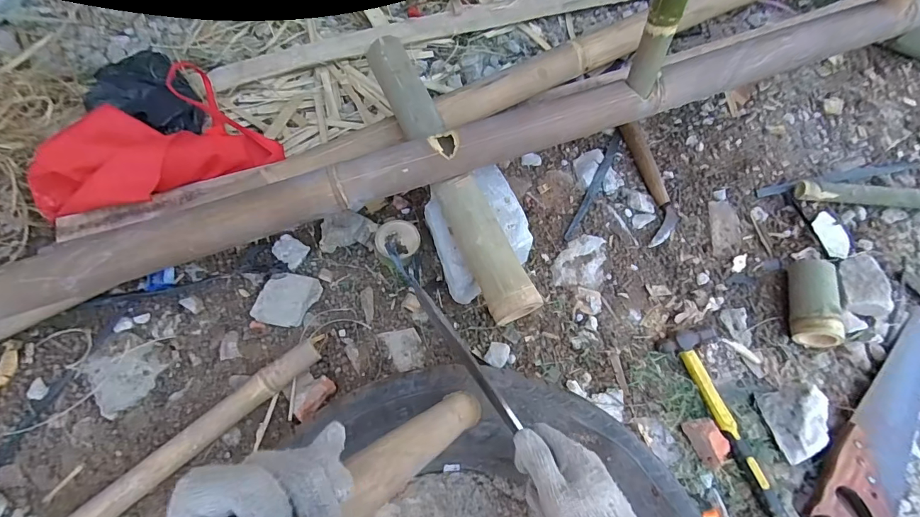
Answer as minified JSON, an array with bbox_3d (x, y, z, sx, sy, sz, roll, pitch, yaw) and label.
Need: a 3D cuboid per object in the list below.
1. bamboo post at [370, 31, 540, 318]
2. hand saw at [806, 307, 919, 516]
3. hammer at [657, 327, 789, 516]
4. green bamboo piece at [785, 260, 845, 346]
[{"bbox_3d":[-0.023,-0.150,0.665,0.071,0.071,0.523,-23,71,-11],"label":"bamboo post"},{"bbox_3d":[0.669,0.255,0.665,0.112,0.034,0.447,39,72,13],"label":"hand saw"},{"bbox_3d":[0.435,0.257,0.671,0.087,0.033,0.315,-20,70,-10],"label":"hammer"},{"bbox_3d":[0.609,0.068,0.738,0.064,0.062,0.162,14,68,3],"label":"green bamboo piece"}]

